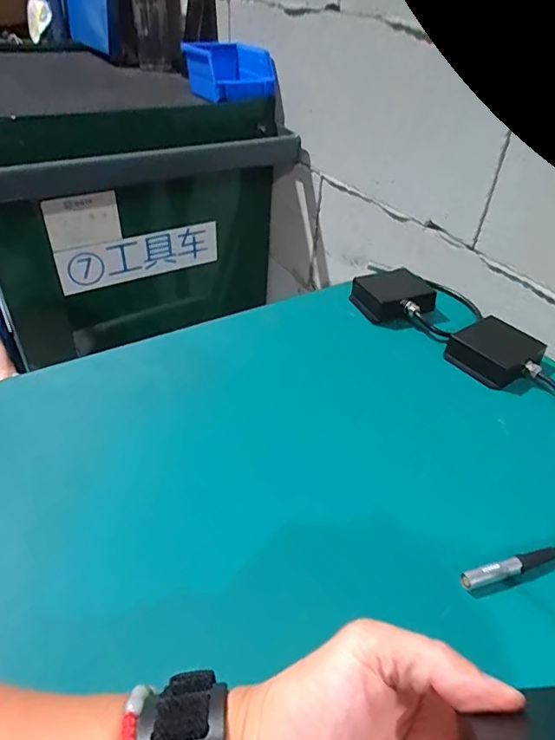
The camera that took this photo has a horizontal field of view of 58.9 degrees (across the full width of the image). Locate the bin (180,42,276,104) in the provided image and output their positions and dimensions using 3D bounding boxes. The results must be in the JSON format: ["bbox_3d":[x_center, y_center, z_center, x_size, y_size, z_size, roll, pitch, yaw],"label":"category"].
[{"bbox_3d":[-0.069,-0.461,0.761,0.120,0.062,0.083,-19,44,-25],"label":"bin"}]

